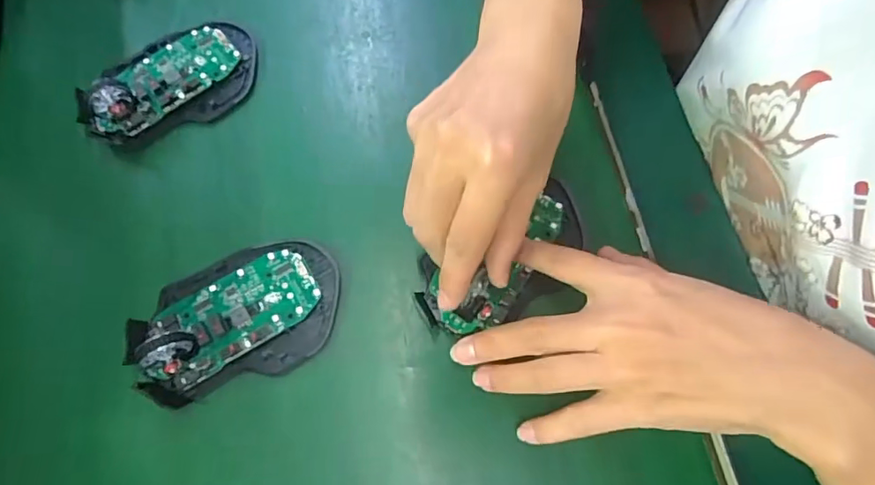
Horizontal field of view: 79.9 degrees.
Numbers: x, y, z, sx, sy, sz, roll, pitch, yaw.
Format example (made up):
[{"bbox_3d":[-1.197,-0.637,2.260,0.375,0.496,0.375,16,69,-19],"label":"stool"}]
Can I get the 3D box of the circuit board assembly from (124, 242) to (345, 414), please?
[{"bbox_3d":[-0.111,0.038,0.284,0.111,0.033,0.069,-19,71,-12],"label":"circuit board assembly"}]

